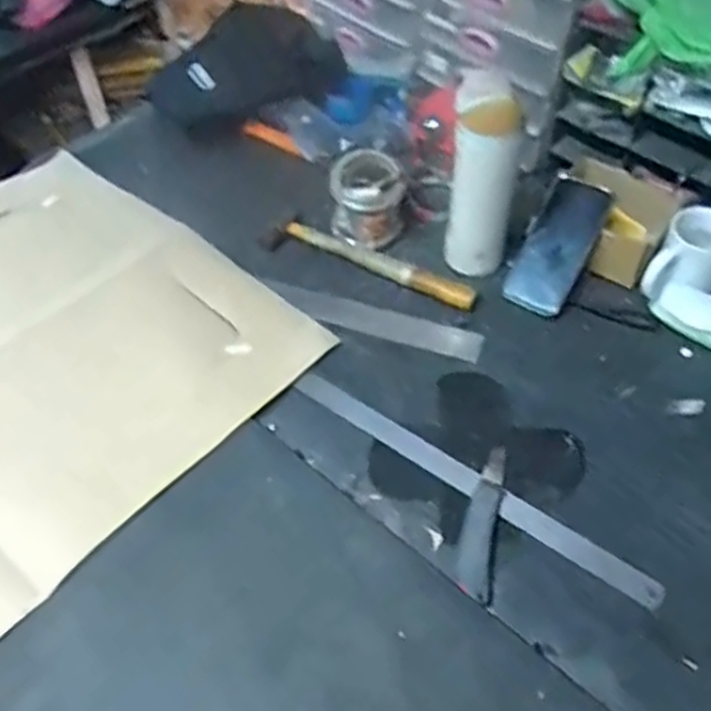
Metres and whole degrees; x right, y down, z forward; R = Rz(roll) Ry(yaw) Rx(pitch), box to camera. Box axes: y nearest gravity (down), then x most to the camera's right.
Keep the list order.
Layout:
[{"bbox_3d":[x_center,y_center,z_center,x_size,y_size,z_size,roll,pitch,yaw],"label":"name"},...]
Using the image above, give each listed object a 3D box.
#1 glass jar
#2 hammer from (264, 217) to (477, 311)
[{"bbox_3d":[0.015,-0.206,0.971,0.099,0.091,0.083,1,53,1],"label":"glass jar"},{"bbox_3d":[0.016,-0.125,0.965,0.305,0.027,0.057,22,56,15],"label":"hammer"}]

